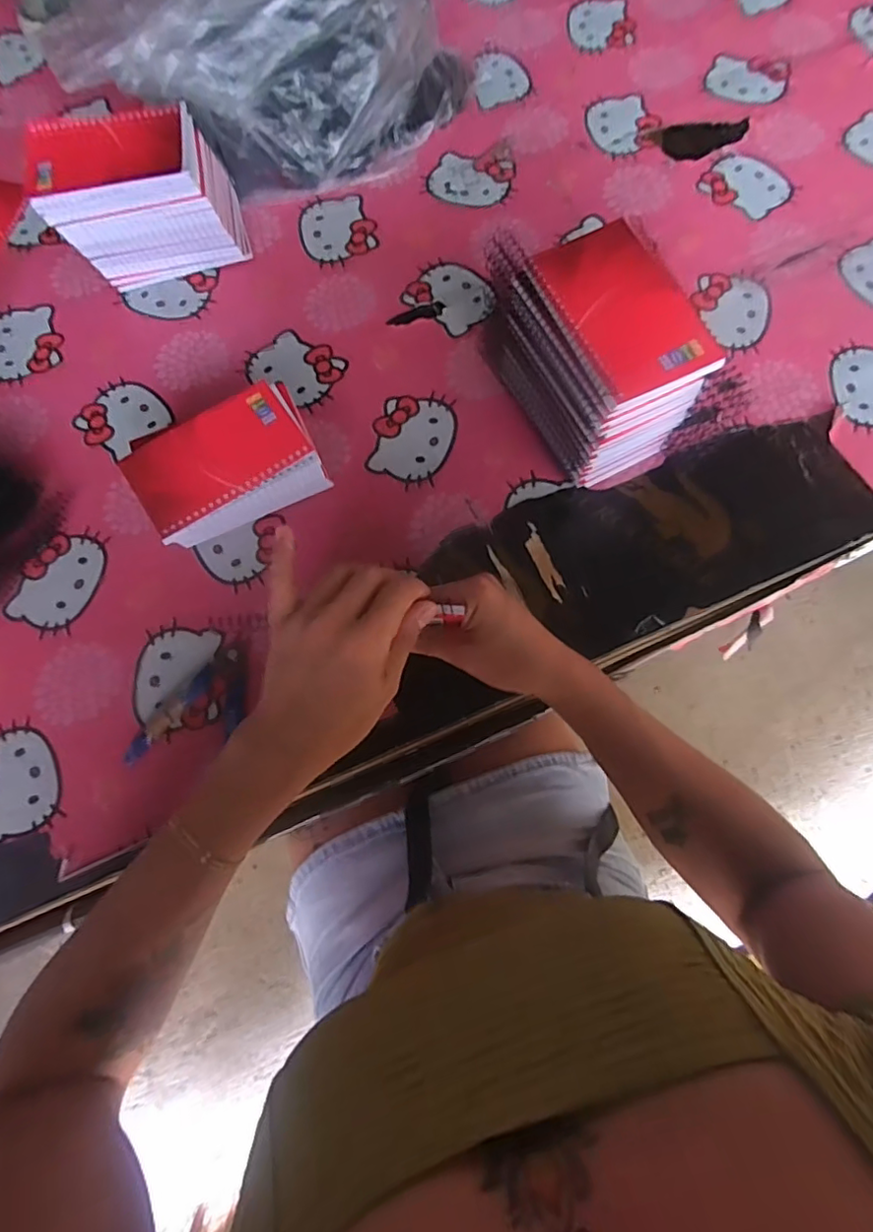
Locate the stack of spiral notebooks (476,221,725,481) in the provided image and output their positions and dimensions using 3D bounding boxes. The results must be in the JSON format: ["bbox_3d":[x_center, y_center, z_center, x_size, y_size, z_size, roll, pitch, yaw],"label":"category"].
[{"bbox_3d":[0.115,-0.200,0.448,0.084,0.122,0.160,-27,74,-6],"label":"stack of spiral notebooks"}]

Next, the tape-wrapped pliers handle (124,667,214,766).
[{"bbox_3d":[-0.201,0.075,0.437,0.013,0.012,0.087,38,78,12],"label":"tape-wrapped pliers handle"}]

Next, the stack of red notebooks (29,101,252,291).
[{"bbox_3d":[-0.262,-0.373,0.524,0.149,0.102,0.088,-12,73,-1],"label":"stack of red notebooks"}]

